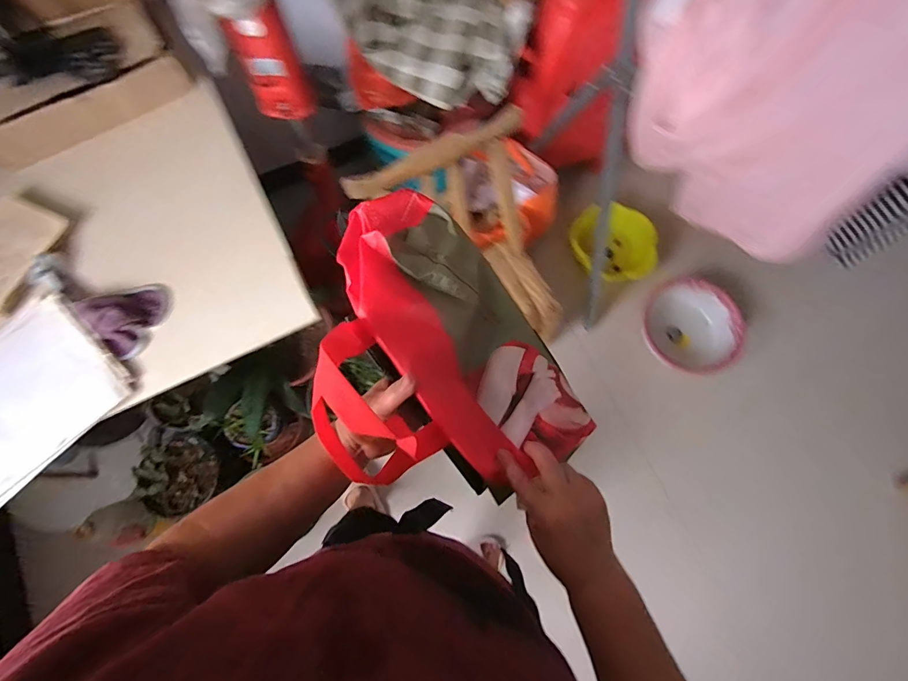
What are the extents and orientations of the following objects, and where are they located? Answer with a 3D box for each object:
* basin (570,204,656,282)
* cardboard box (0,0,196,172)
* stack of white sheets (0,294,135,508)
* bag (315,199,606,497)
[{"bbox_3d":[0.534,-0.320,1.399,0.258,0.130,0.272,0,75,-1],"label":"basin"},{"bbox_3d":[-0.698,-0.484,0.748,0.367,0.202,0.188,-35,78,-10],"label":"cardboard box"},{"bbox_3d":[-0.678,0.105,0.652,0.226,0.026,0.294,42,77,6],"label":"stack of white sheets"},{"bbox_3d":[-0.022,0.004,0.431,0.233,0.123,0.321,-30,77,-9],"label":"bag"}]

